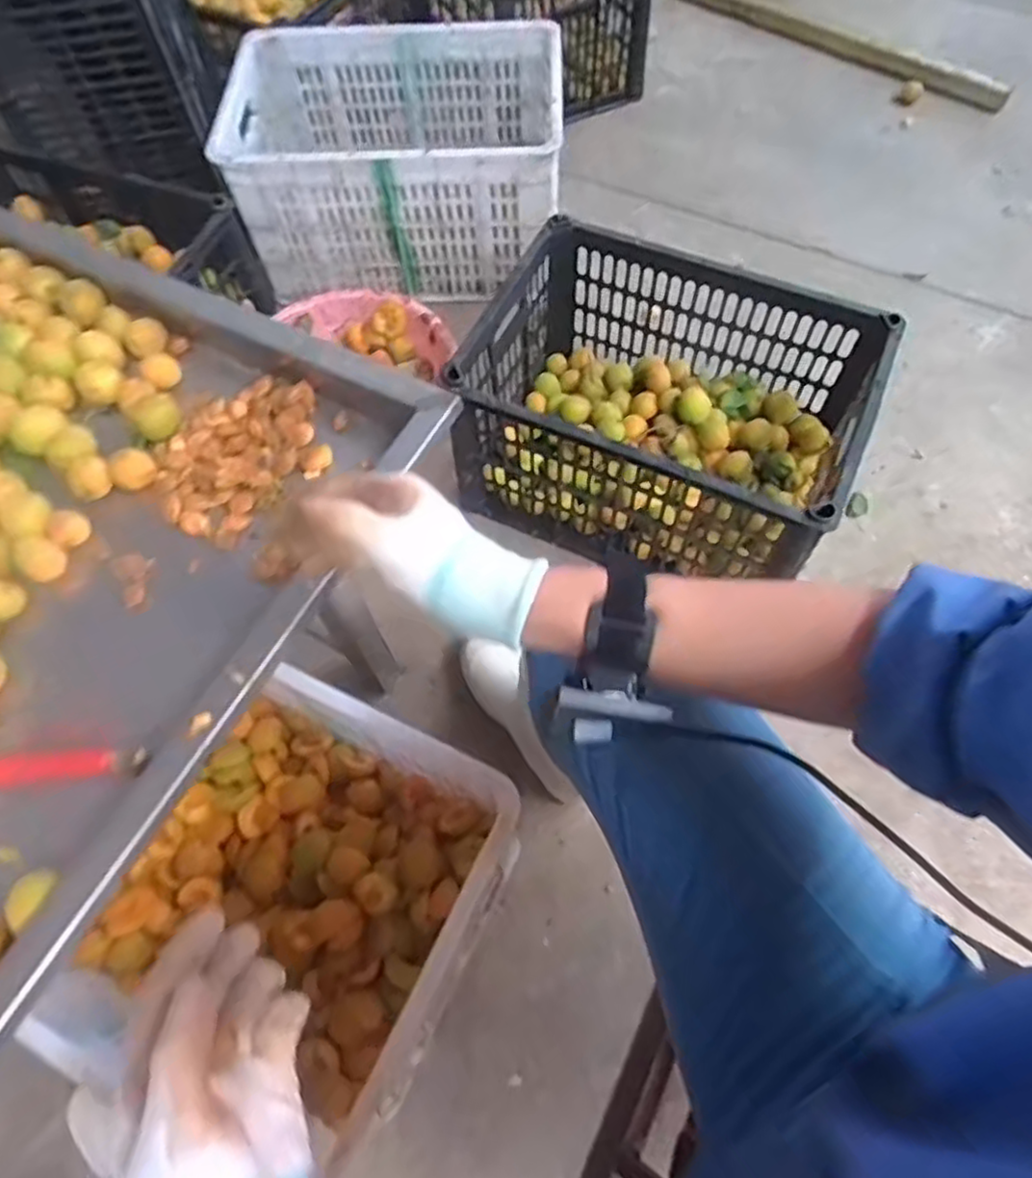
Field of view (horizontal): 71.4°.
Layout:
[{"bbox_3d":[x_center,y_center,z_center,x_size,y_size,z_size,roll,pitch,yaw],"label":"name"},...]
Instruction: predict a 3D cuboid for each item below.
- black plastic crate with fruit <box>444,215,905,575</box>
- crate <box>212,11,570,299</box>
[{"bbox_3d":[0.195,-0.231,0.988,0.483,0.253,0.338,25,67,14],"label":"black plastic crate with fruit"},{"bbox_3d":[-0.190,-0.730,1.232,0.521,0.244,0.342,2,64,3],"label":"crate"}]

